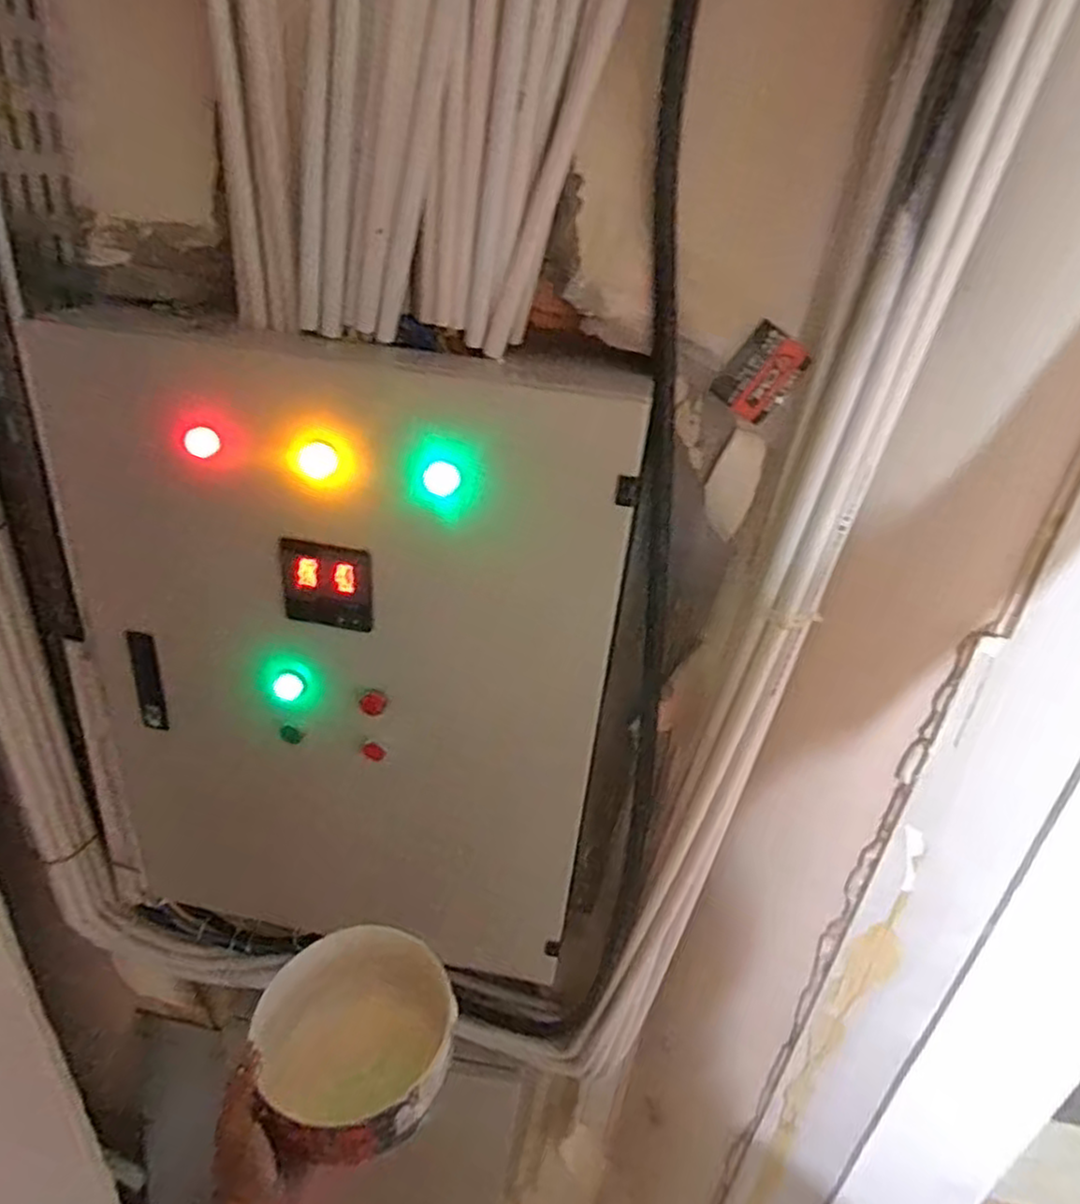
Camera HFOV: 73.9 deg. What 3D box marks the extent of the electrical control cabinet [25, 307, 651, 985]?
[{"bbox_3d":[-0.241,0.117,0.906,0.634,0.844,0.193,12,29,10],"label":"electrical control cabinet"}]

